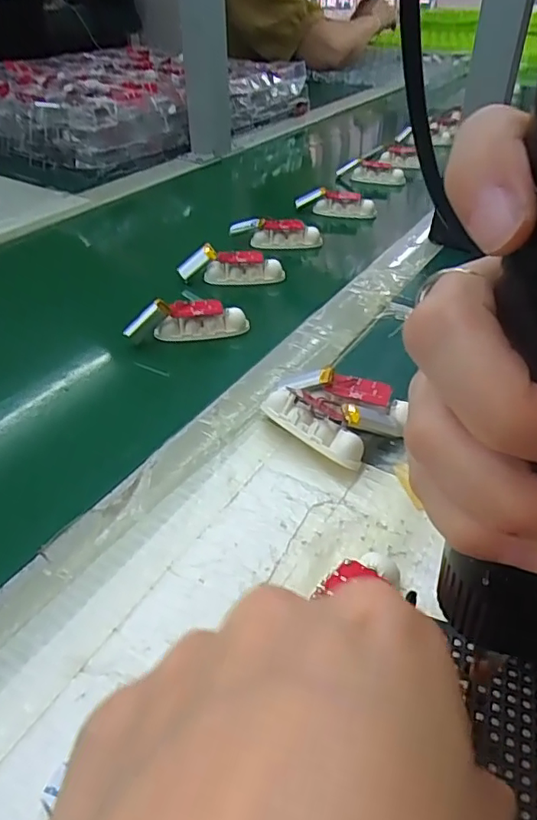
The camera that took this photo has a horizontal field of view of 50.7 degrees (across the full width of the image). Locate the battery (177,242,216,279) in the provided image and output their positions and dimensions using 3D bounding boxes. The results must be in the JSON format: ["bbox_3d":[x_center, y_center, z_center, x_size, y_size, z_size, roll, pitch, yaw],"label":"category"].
[{"bbox_3d":[-0.059,-0.123,0.467,0.035,0.012,0.010,-34,38,11],"label":"battery"}]

